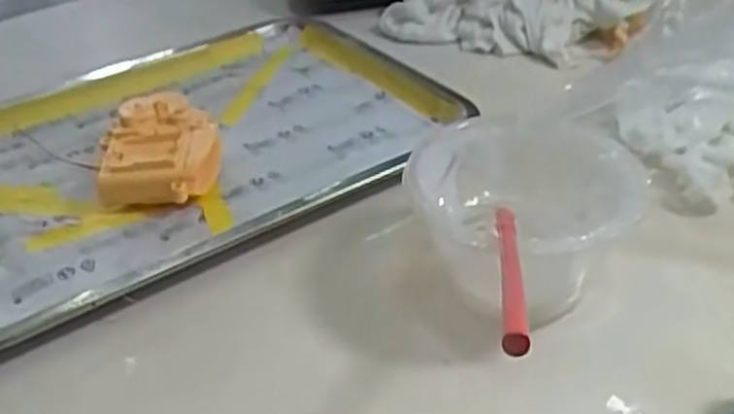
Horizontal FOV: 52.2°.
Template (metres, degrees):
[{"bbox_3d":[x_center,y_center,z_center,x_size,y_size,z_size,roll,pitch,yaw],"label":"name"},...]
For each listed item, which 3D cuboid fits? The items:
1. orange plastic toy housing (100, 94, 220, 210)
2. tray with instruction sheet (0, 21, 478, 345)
[{"bbox_3d":[-0.133,-0.035,0.483,0.072,0.040,0.092,-10,36,-6],"label":"orange plastic toy housing"},{"bbox_3d":[-0.136,-0.053,0.521,0.350,0.041,0.297,-24,39,-25],"label":"tray with instruction sheet"}]

